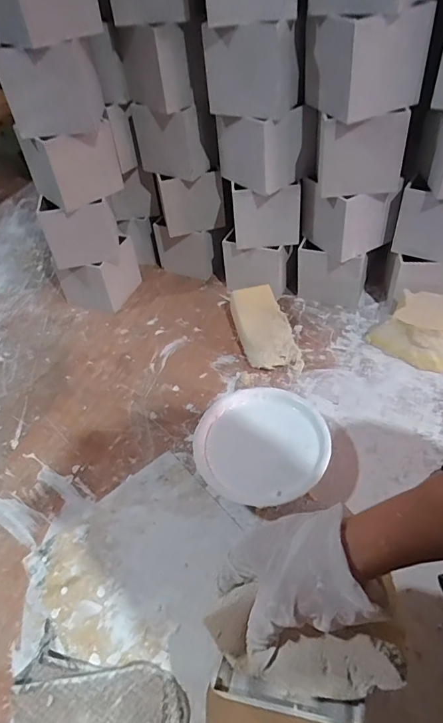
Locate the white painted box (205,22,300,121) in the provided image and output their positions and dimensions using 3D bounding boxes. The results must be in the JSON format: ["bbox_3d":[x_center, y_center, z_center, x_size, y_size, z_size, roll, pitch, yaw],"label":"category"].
[{"bbox_3d":[0.043,-0.414,0.622,0.112,0.105,0.071,24,55,26],"label":"white painted box"}]

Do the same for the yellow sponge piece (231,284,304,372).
[{"bbox_3d":[0.070,-0.060,0.753,0.084,0.046,0.182,-18,62,-9],"label":"yellow sponge piece"}]

